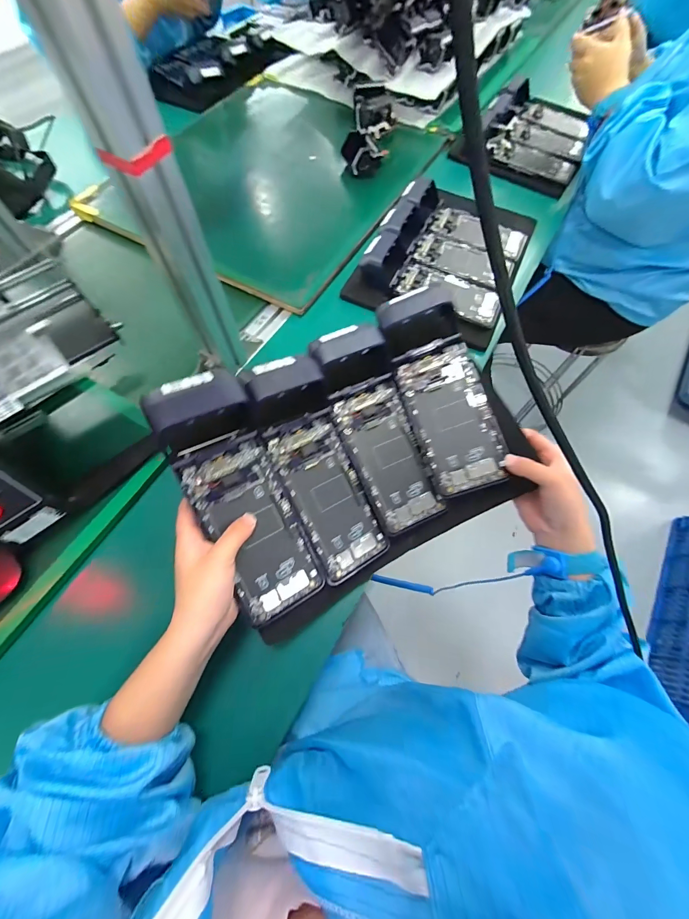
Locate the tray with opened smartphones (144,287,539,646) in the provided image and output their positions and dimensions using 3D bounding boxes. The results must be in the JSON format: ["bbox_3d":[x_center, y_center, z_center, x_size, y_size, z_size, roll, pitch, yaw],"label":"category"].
[{"bbox_3d":[0.016,-0.006,0.342,0.321,0.070,0.243,-29,98,-16],"label":"tray with opened smartphones"}]

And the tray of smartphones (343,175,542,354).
[{"bbox_3d":[0.172,-0.349,0.567,0.239,0.095,0.286,22,61,13],"label":"tray of smartphones"}]

